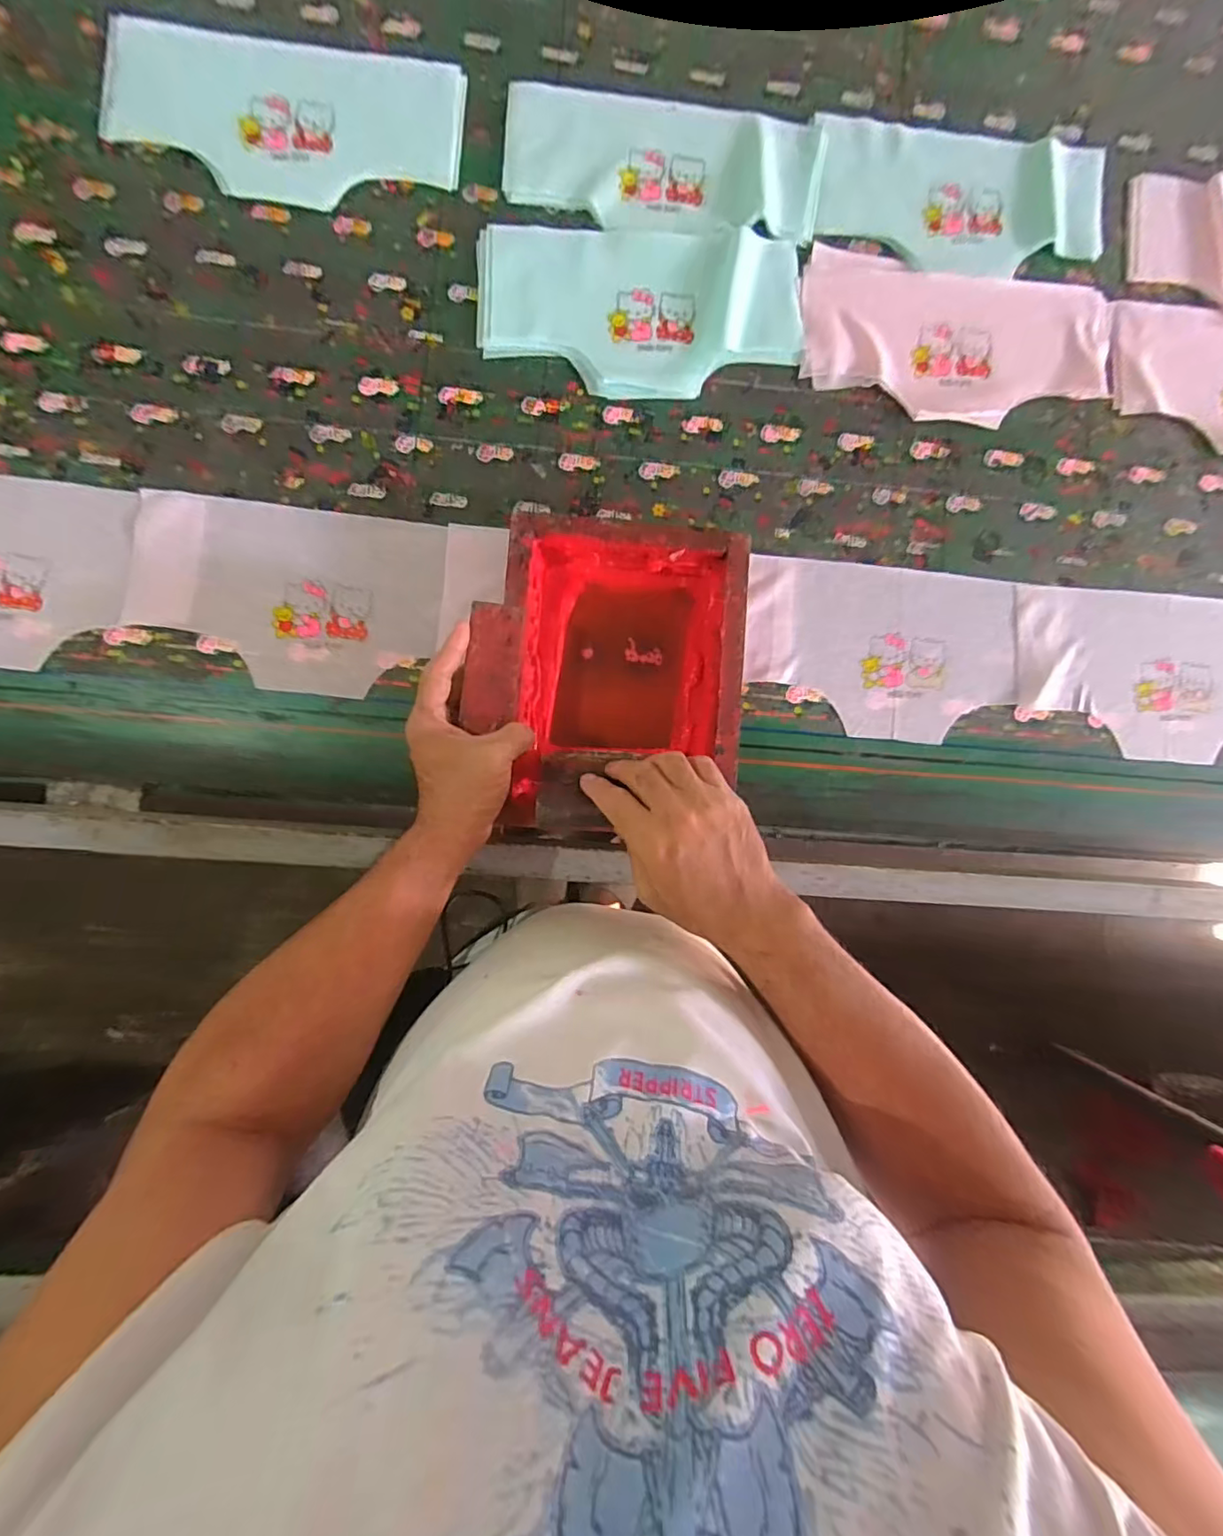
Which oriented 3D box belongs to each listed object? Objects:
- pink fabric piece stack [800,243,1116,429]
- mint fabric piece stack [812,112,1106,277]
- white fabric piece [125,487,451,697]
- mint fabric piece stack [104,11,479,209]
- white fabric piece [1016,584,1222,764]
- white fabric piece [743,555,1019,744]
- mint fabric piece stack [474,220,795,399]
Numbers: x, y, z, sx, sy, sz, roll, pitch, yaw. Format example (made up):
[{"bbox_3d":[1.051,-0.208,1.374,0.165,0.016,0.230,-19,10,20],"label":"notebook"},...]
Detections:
[{"bbox_3d":[0.344,-0.421,0.563,0.312,0.009,0.164,6,86,-3],"label":"pink fabric piece stack"},{"bbox_3d":[0.354,-0.570,0.571,0.298,0.009,0.151,0,86,-4],"label":"mint fabric piece stack"},{"bbox_3d":[-0.289,-0.152,0.508,0.263,0.009,0.160,6,89,-4],"label":"white fabric piece"},{"bbox_3d":[-0.303,-0.602,0.530,0.316,0.005,0.156,5,86,-3],"label":"mint fabric piece stack"},{"bbox_3d":[0.529,-0.092,0.558,0.275,0.006,0.161,3,86,-4],"label":"white fabric piece"},{"bbox_3d":[0.257,-0.110,0.540,0.261,0.008,0.157,6,86,-3],"label":"white fabric piece"},{"bbox_3d":[0.030,-0.434,0.543,0.303,0.011,0.161,-1,86,-4],"label":"mint fabric piece stack"}]

